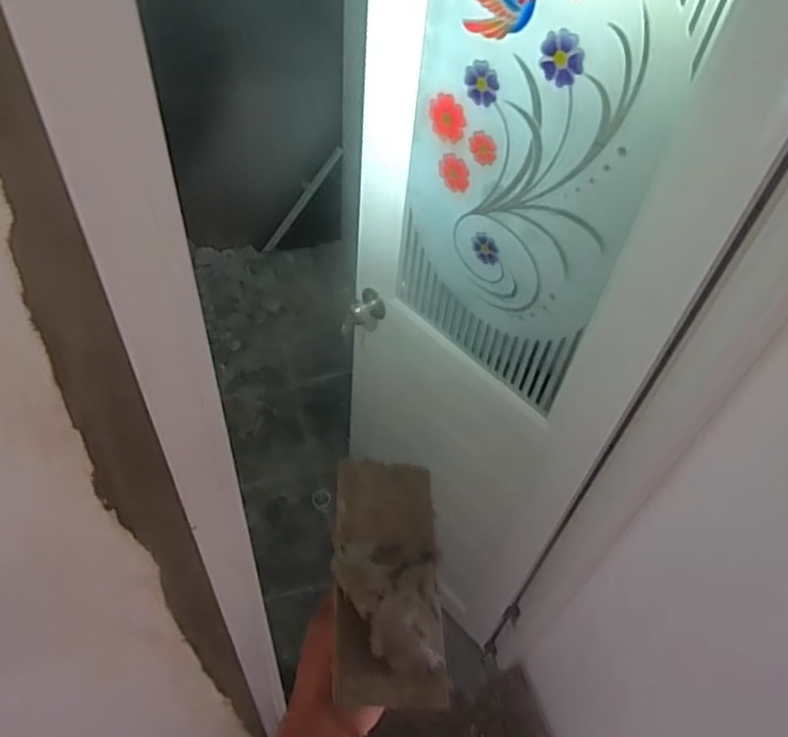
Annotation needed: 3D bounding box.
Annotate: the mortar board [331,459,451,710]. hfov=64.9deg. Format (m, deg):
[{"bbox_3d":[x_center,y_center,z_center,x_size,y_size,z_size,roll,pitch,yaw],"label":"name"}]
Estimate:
[{"bbox_3d":[-0.003,0.146,0.461,0.078,0.045,0.180,0,50,-5],"label":"mortar board"}]

